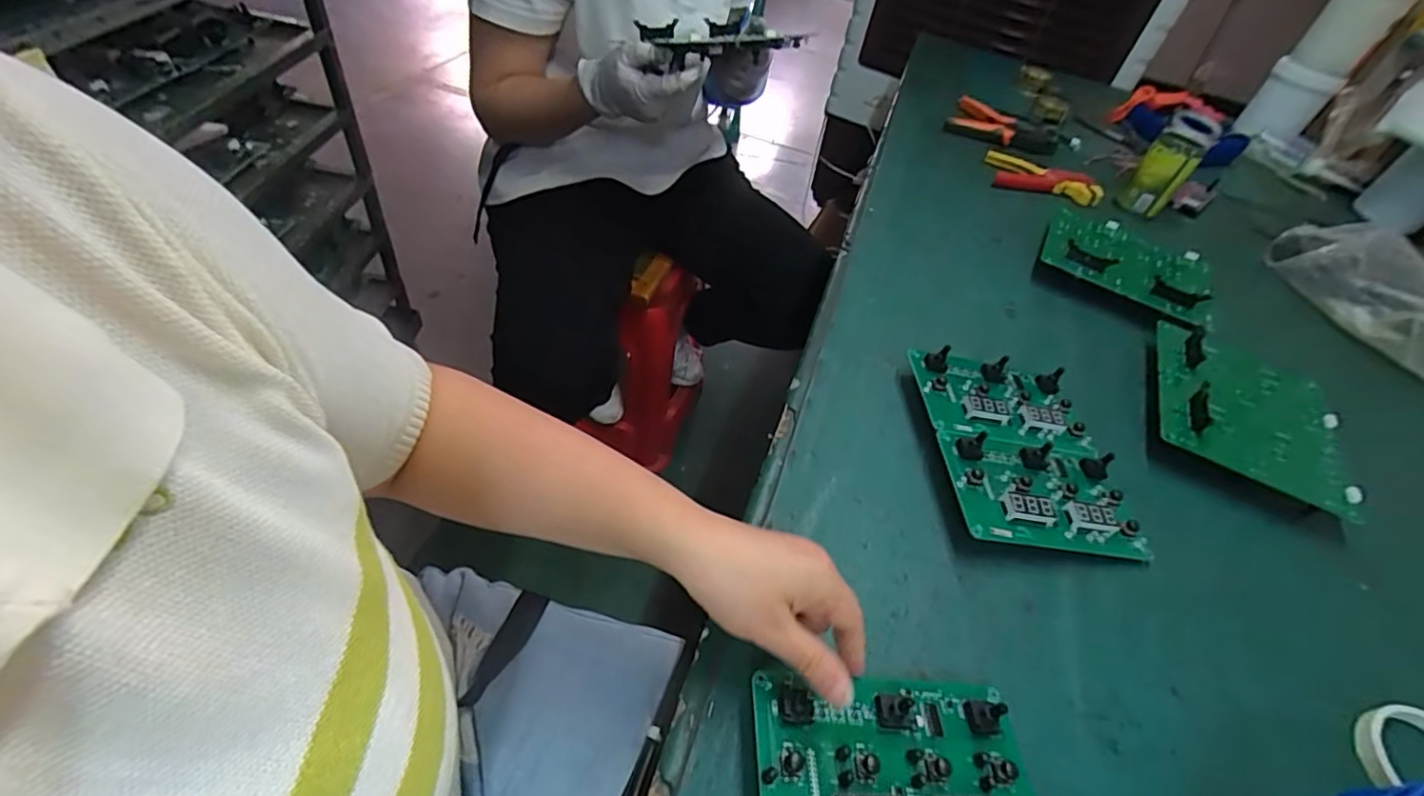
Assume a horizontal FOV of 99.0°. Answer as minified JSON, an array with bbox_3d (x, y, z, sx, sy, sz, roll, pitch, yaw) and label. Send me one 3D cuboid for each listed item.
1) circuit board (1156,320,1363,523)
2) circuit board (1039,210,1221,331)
[{"bbox_3d":[0.527,0.011,0.601,0.163,0.032,0.193,26,48,11],"label":"circuit board"},{"bbox_3d":[0.517,-0.171,0.757,0.194,0.030,0.160,35,50,18],"label":"circuit board"}]

